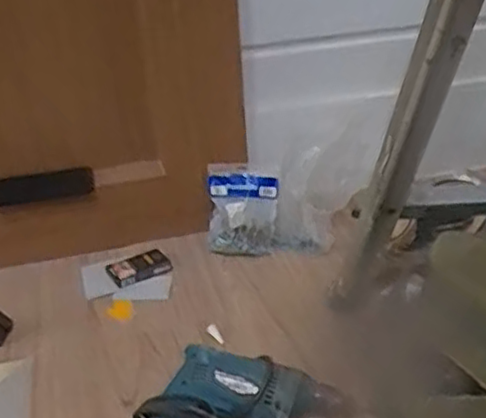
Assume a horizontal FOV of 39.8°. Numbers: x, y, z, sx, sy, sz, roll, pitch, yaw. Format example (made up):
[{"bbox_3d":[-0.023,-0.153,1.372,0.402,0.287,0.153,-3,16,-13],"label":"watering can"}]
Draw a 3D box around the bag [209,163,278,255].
[{"bbox_3d":[-0.003,0.002,1.121,0.113,0.147,0.020,4,-2,10],"label":"bag"}]

